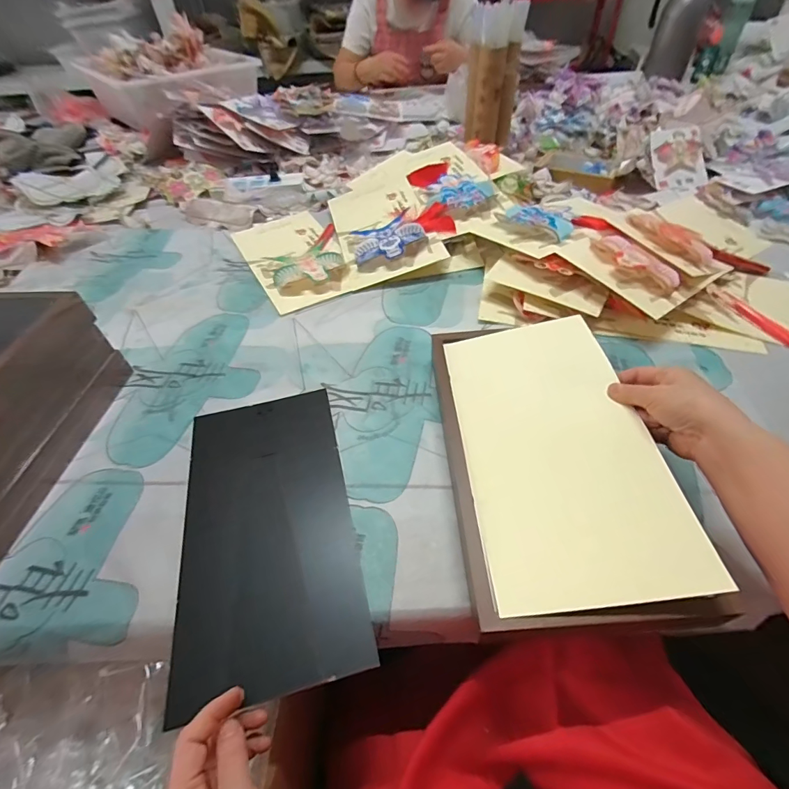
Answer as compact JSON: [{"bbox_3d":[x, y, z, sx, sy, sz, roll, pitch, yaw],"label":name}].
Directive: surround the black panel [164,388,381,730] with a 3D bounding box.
[{"bbox_3d":[-0.134,0.128,0.432,0.169,0.008,0.315,-13,49,-7],"label":"black panel"}]

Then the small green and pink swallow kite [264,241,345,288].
[{"bbox_3d":[-0.155,-0.232,0.730,0.128,0.024,0.137,-25,52,-17],"label":"small green and pink swallow kite"}]

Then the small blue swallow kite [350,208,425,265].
[{"bbox_3d":[-0.012,-0.279,0.742,0.128,0.038,0.141,-12,49,-6],"label":"small blue swallow kite"}]

